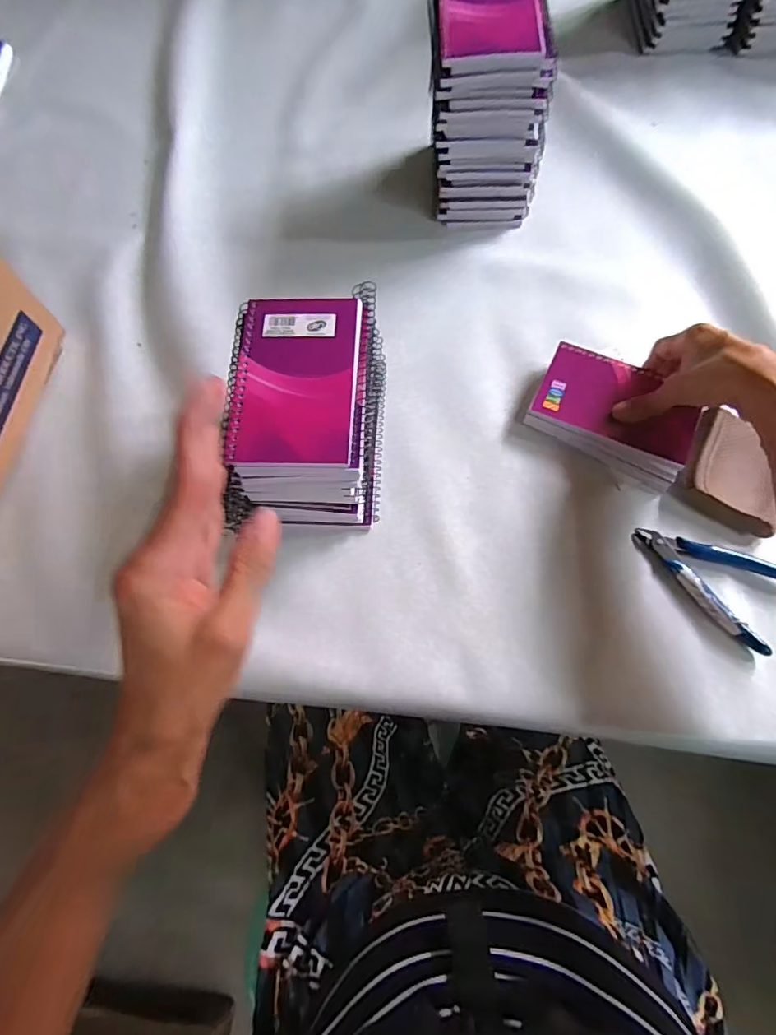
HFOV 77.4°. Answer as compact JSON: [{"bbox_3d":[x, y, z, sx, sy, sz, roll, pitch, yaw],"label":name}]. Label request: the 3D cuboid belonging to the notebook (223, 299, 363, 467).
[{"bbox_3d":[-0.064,-0.093,0.326,0.086,0.009,0.126,1,69,3],"label":"notebook"}]

